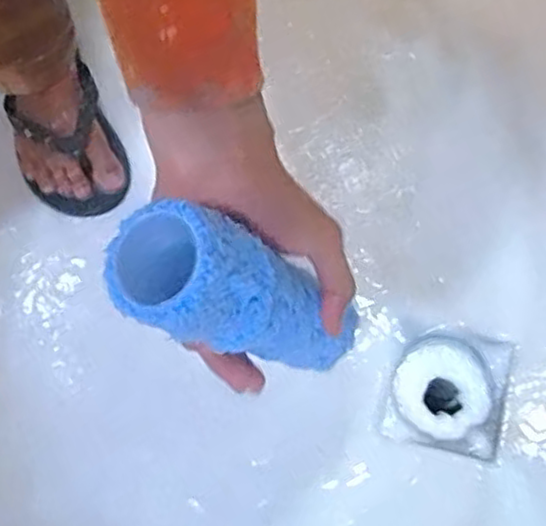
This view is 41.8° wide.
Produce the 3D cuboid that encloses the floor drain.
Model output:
[{"bbox_3d":[0.167,0.126,0.697,0.110,0.026,0.111,12,72,6],"label":"floor drain"}]

